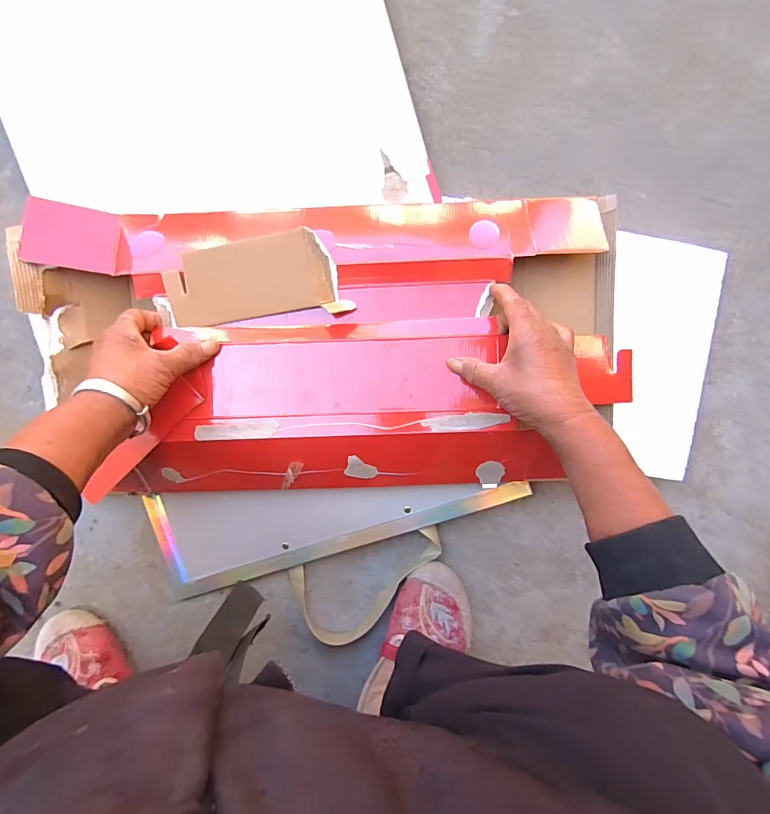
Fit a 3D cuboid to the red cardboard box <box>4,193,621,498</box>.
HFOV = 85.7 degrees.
[{"bbox_3d":[-0.047,-0.060,0.419,0.564,0.061,0.295,-1,97,-4],"label":"red cardboard box"}]

